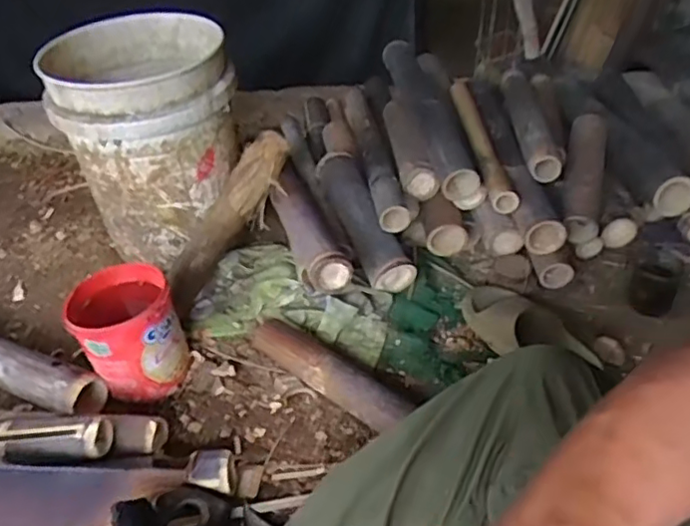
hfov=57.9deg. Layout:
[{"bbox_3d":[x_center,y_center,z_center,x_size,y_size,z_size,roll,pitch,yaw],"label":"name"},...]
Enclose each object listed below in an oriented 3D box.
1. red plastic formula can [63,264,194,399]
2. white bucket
[{"bbox_3d":[-0.312,0.107,0.909,0.134,0.160,0.133,-2,38,2],"label":"red plastic formula can"},{"bbox_3d":[-0.336,-0.215,1.110,0.284,0.352,0.286,-15,39,-14],"label":"white bucket"}]

